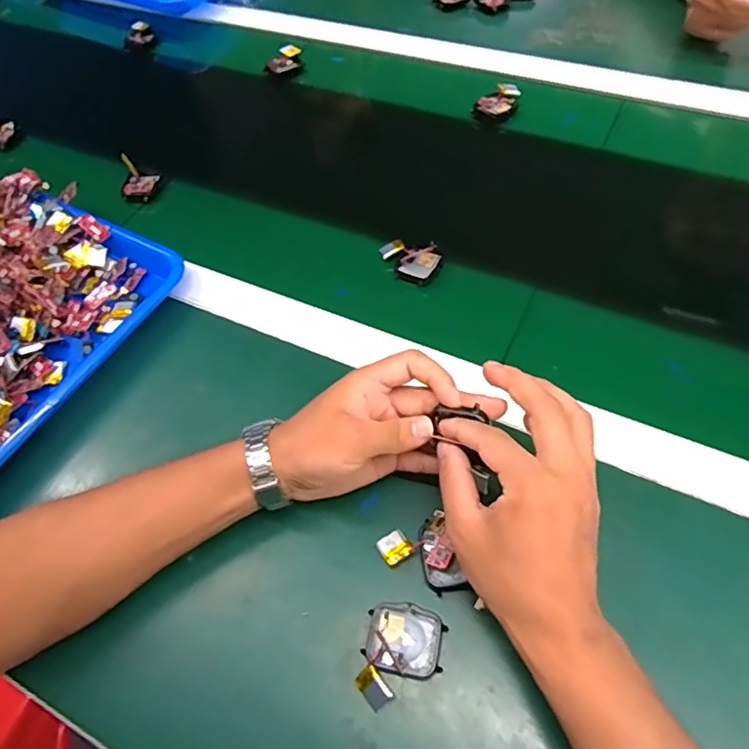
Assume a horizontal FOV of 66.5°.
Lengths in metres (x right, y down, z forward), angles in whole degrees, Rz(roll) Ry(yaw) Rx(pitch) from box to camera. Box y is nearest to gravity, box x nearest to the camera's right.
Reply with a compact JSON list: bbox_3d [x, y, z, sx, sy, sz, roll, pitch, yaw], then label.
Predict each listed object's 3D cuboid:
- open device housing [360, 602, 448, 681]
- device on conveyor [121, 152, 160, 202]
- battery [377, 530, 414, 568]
[{"bbox_3d":[0.019,0.162,0.348,0.045,0.011,0.039,6,58,11],"label":"open device housing"},{"bbox_3d":[-0.252,-0.211,0.612,0.035,0.031,0.040,2,58,9],"label":"device on conveyor"},{"bbox_3d":[0.013,0.114,0.377,0.019,0.004,0.020,-34,60,-14],"label":"battery"}]

